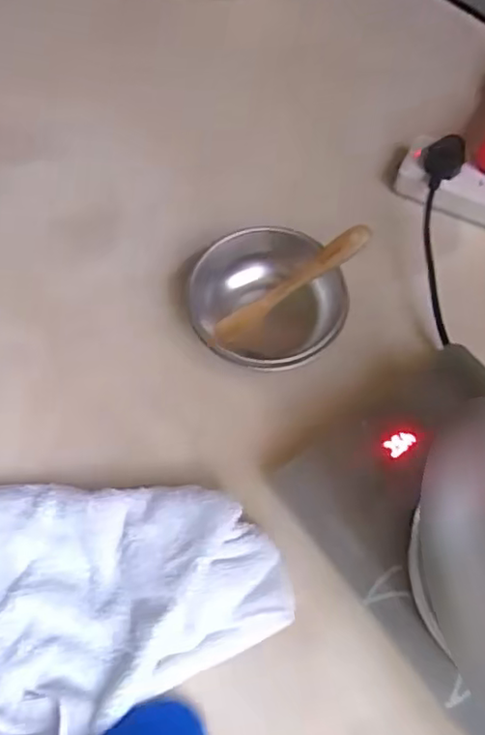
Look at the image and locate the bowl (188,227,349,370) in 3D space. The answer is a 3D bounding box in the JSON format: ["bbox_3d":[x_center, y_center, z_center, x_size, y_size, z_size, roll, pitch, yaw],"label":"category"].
[{"bbox_3d":[0.018,-0.050,0.496,0.110,0.029,0.117,0,64,0],"label":"bowl"}]

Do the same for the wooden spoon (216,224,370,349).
[{"bbox_3d":[0.036,-0.062,0.497,0.145,0.015,0.021,-35,66,19],"label":"wooden spoon"}]

